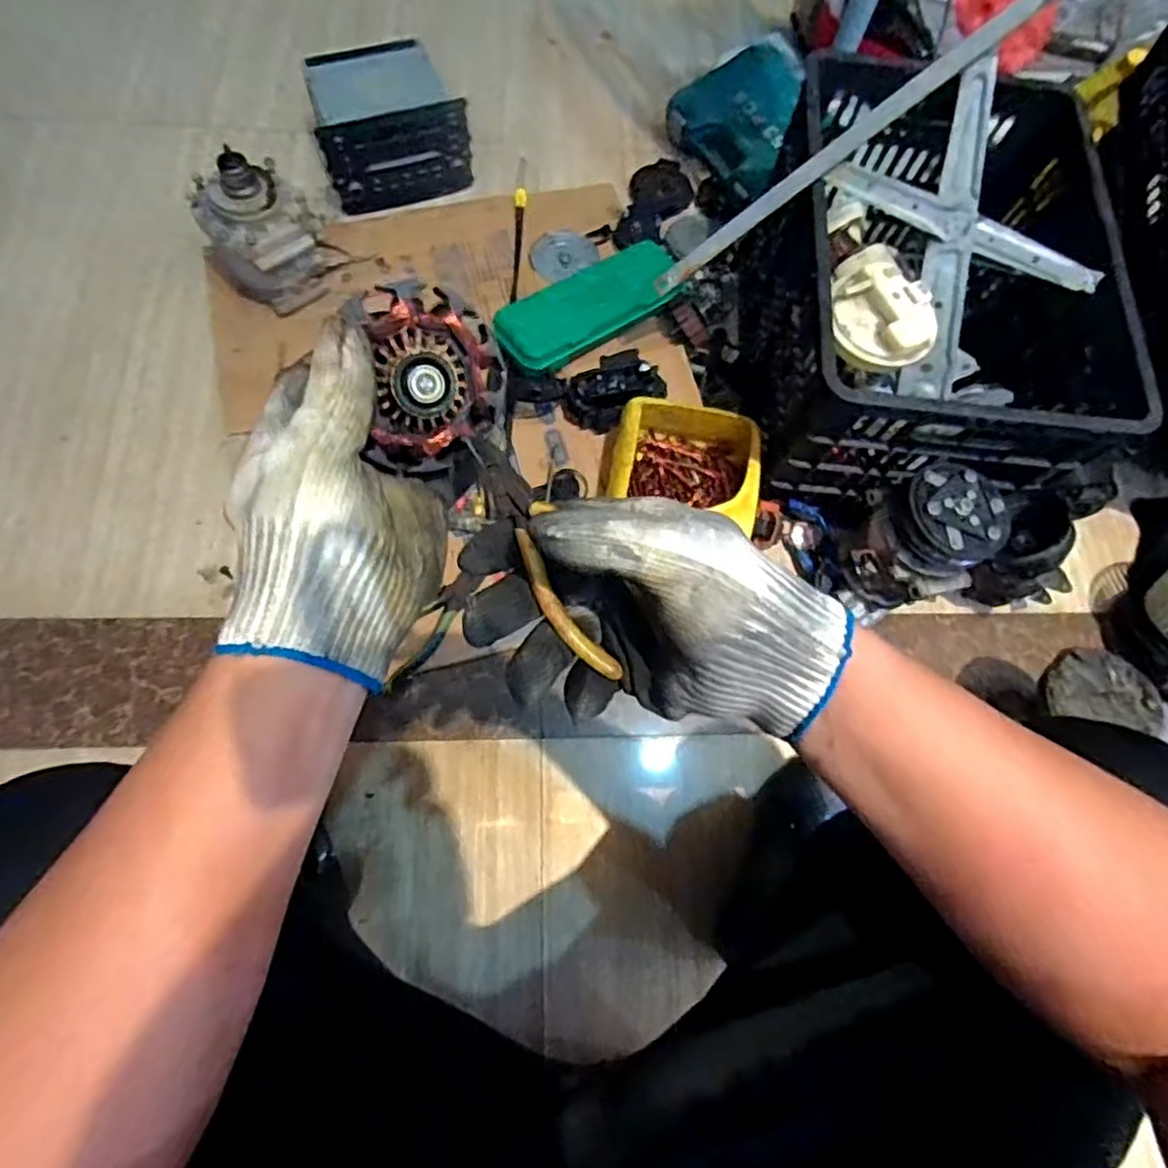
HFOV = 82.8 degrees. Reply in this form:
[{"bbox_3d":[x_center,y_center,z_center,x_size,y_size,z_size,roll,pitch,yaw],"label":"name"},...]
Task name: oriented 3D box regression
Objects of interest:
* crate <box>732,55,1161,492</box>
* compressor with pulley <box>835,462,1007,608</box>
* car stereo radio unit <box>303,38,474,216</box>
[{"bbox_3d":[0.418,-0.356,0.839,0.373,0.262,0.523,4,70,-2],"label":"crate"},{"bbox_3d":[0.383,-0.050,0.762,0.127,0.153,0.115,27,71,6],"label":"compressor with pulley"},{"bbox_3d":[-0.292,-0.682,0.989,0.206,0.115,0.183,-20,73,-10],"label":"car stereo radio unit"}]

